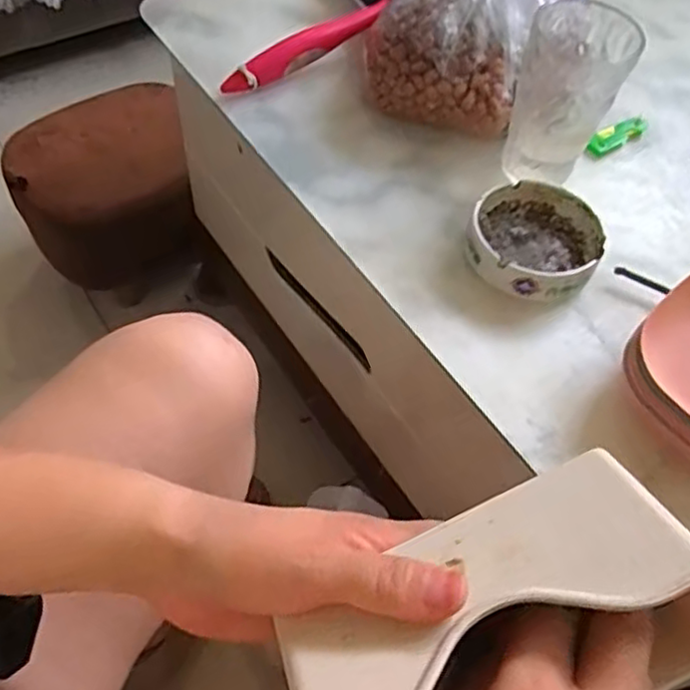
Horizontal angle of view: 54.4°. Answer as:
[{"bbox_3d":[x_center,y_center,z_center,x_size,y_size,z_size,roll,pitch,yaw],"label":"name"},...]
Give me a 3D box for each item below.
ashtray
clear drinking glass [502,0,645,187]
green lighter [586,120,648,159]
[{"bbox_3d":[0.143,-0.079,0.514,0.095,0.033,0.102,2,56,-2],"label":"ashtray"},{"bbox_3d":[0.171,-0.190,0.533,0.071,0.128,0.084,21,58,10],"label":"clear drinking glass"},{"bbox_3d":[0.247,-0.191,0.612,0.066,0.007,0.021,-28,62,-20],"label":"green lighter"}]

